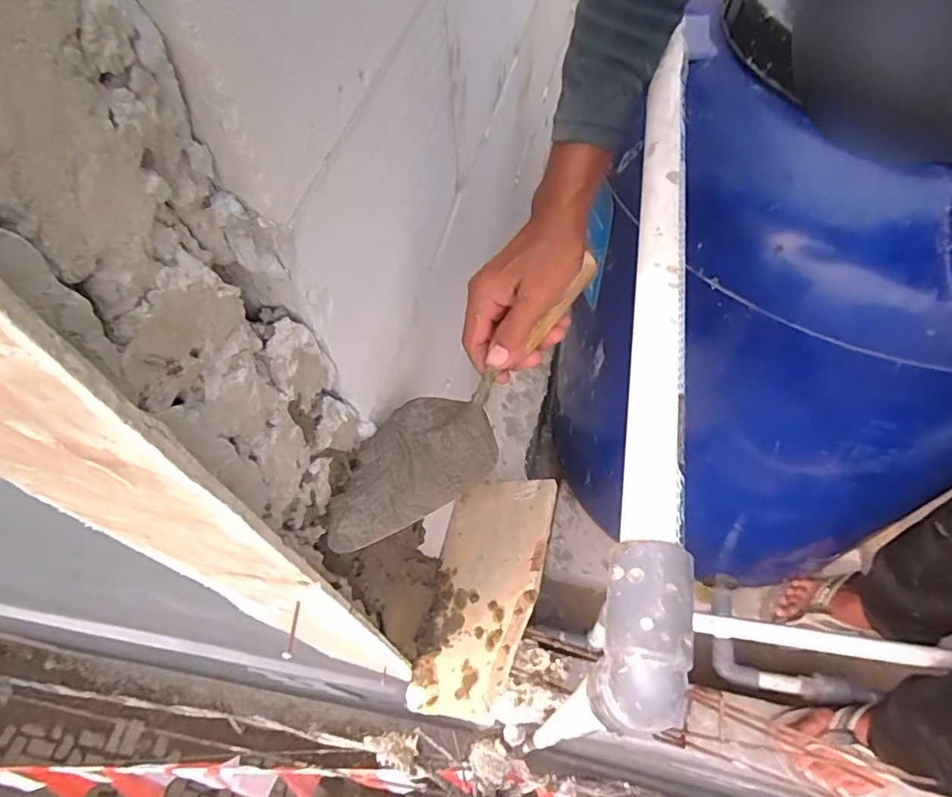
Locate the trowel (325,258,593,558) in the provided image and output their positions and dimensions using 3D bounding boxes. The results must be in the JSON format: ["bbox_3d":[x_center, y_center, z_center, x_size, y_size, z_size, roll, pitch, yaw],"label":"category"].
[{"bbox_3d":[0.000,-0.003,0.456,0.083,0.045,0.310,34,67,23],"label":"trowel"}]

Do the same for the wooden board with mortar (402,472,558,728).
[{"bbox_3d":[0.011,0.265,0.795,0.163,0.016,0.330,-7,47,28],"label":"wooden board with mortar"}]

